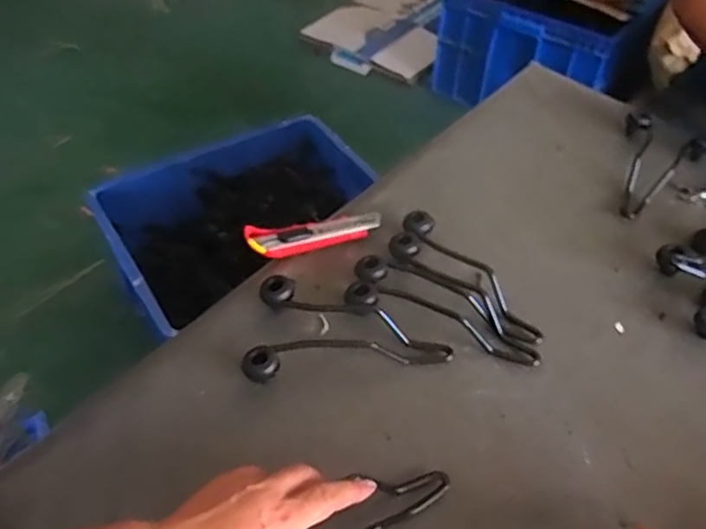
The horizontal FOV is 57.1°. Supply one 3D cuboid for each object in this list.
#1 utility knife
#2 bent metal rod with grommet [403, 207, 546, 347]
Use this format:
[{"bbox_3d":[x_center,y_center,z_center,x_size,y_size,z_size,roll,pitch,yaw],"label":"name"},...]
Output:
[{"bbox_3d":[-0.043,-0.035,0.742,0.153,0.018,0.042,-12,50,-13],"label":"utility knife"},{"bbox_3d":[0.127,0.010,0.701,0.040,0.027,0.201,-26,54,-23],"label":"bent metal rod with grommet"}]

